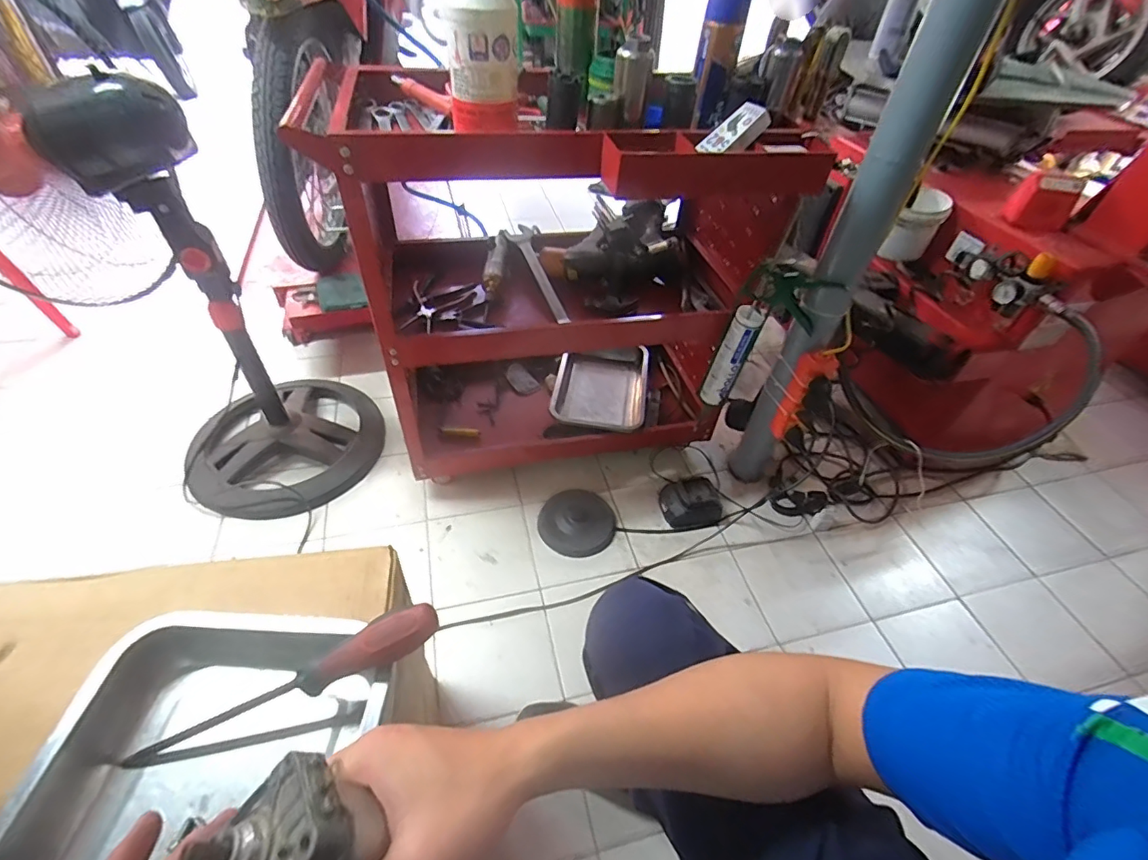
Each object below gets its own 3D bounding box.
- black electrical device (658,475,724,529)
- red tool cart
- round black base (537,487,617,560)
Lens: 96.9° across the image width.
[{"bbox_3d":[0.257,0.154,1.108,0.128,0.065,0.102,-12,48,-16],"label":"black electrical device"},{"bbox_3d":[-0.014,-0.252,0.991,0.703,0.689,0.396,-7,47,-12],"label":"red tool cart"},{"bbox_3d":[0.010,0.192,1.071,0.157,0.025,0.148,2,46,-2],"label":"round black base"}]

